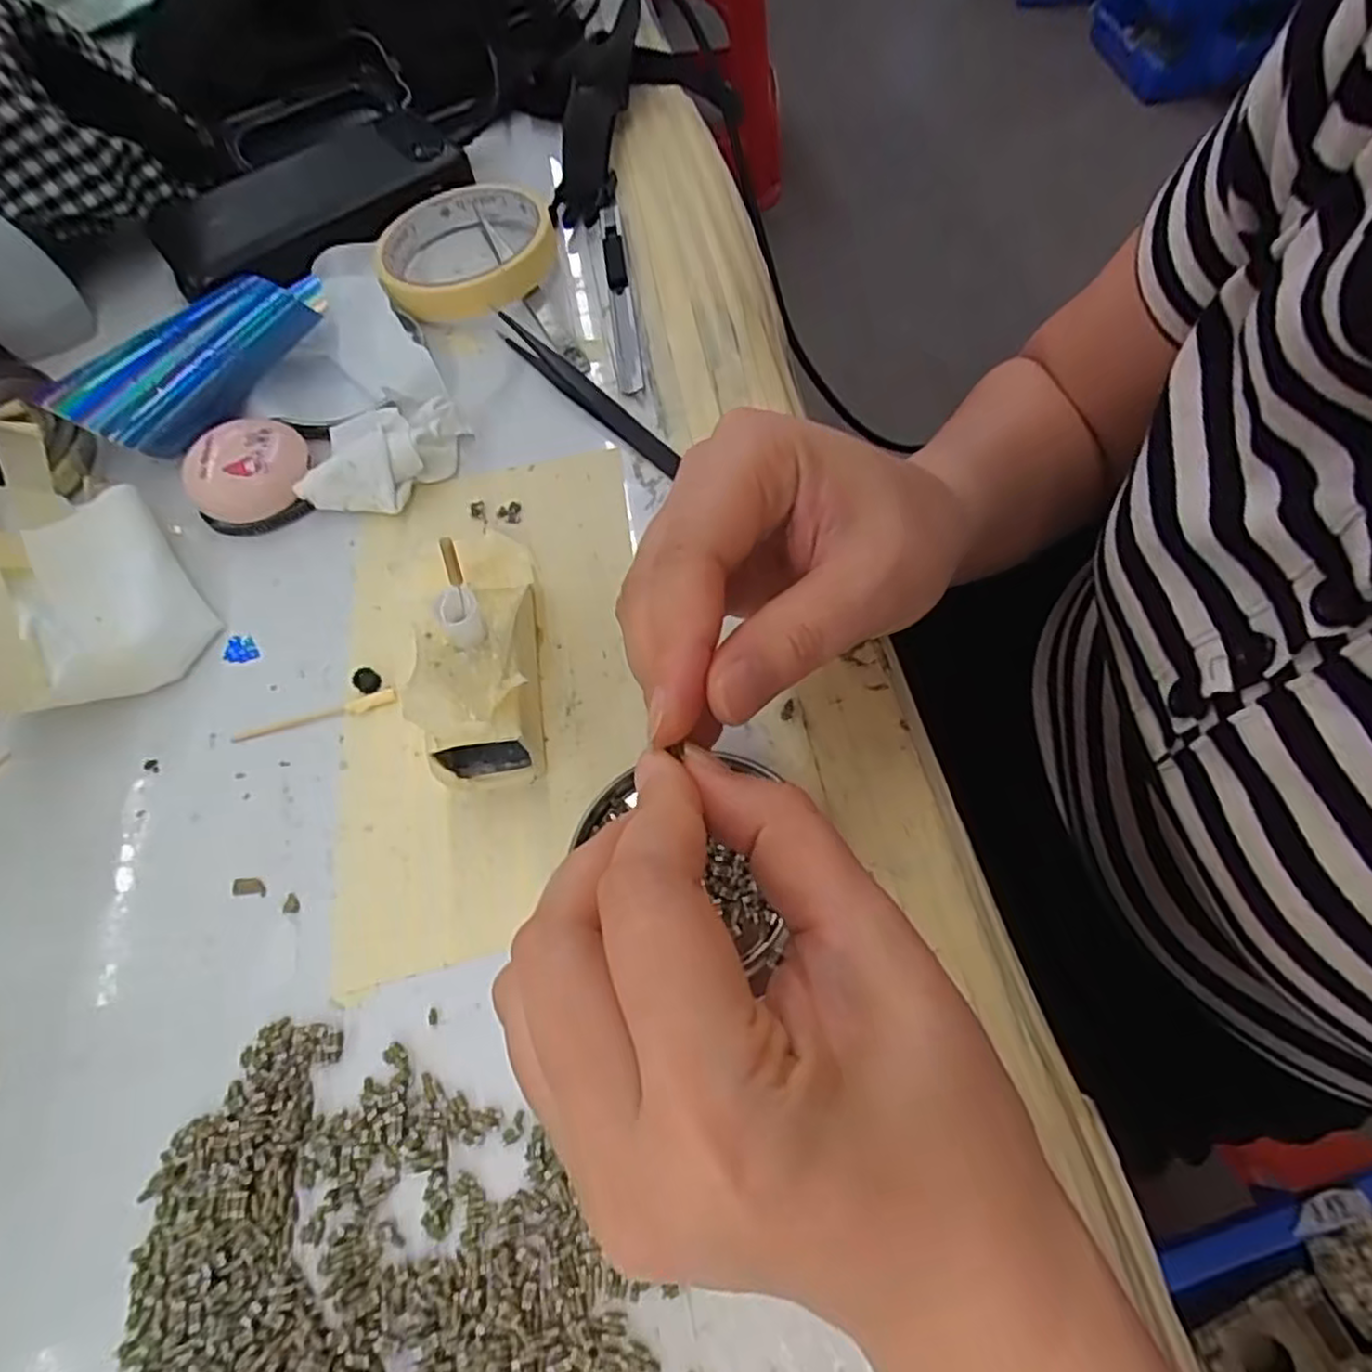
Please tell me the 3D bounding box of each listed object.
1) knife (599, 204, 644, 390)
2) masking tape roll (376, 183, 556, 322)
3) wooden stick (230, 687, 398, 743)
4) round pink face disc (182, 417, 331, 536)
[{"bbox_3d":[-0.032,-0.188,0.349,0.012,0.010,0.120,-7,63,-1],"label":"knife"},{"bbox_3d":[-0.109,-0.218,0.361,0.085,0.020,0.085,-1,63,2],"label":"masking tape roll"},{"bbox_3d":[-0.133,0.011,0.261,0.059,0.004,0.007,-15,64,-5],"label":"wooden stick"},{"bbox_3d":[-0.179,-0.093,0.304,0.044,0.021,0.052,-7,63,-1],"label":"round pink face disc"}]

